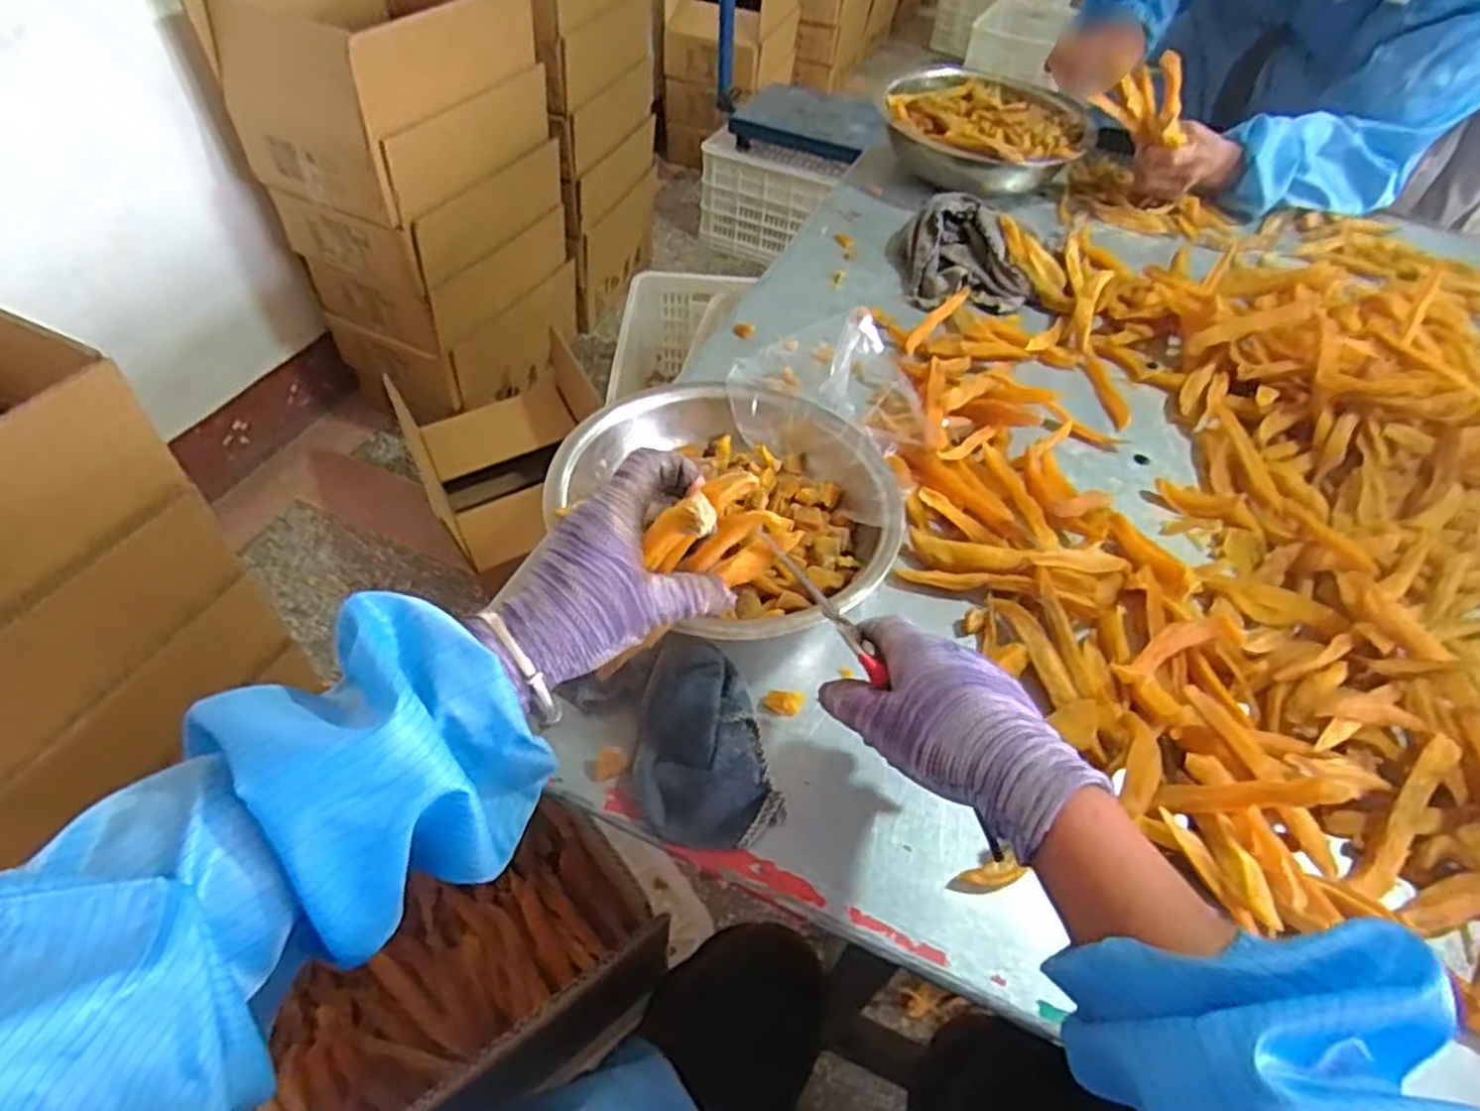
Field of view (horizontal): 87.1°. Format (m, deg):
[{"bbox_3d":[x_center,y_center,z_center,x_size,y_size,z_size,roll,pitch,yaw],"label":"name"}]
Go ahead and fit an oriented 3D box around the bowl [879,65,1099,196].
[{"bbox_3d":[0.336,-0.587,1.083,0.286,0.086,0.249,28,54,18],"label":"bowl"}]

